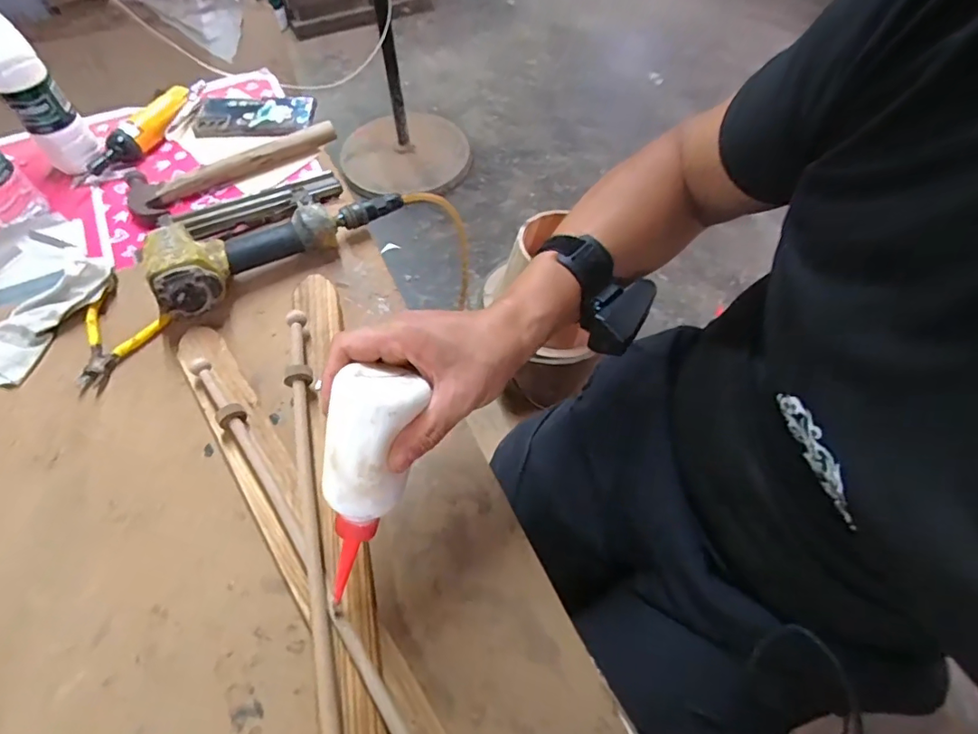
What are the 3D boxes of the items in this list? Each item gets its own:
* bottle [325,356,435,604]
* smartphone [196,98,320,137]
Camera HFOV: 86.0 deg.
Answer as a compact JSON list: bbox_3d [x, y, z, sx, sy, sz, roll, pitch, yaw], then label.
[{"bbox_3d":[-0.085,0.078,0.352,0.055,0.040,0.151,15,104,8],"label":"bottle"},{"bbox_3d":[-0.340,-0.363,0.754,0.171,0.014,0.073,1,65,3],"label":"smartphone"}]

